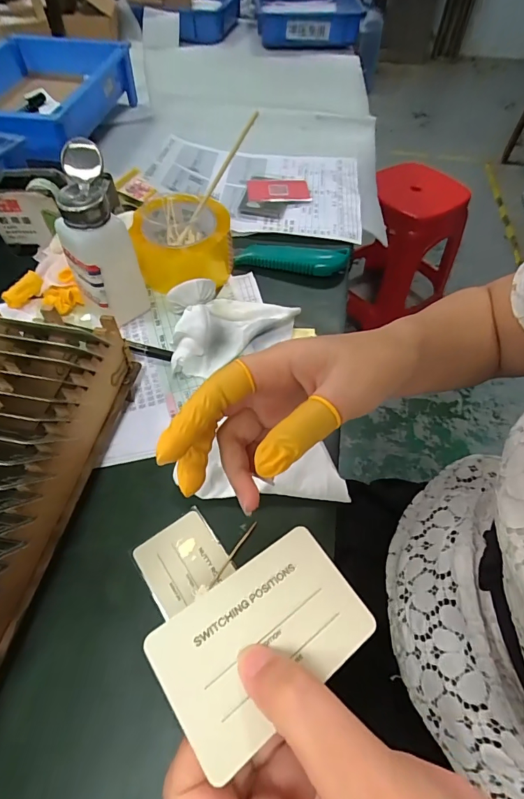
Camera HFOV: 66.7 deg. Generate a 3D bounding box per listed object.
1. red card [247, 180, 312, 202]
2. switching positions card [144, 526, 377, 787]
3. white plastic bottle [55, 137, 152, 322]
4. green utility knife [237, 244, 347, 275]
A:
[{"bbox_3d":[0.023,-0.287,0.548,0.086,0.007,0.056,-4,58,-4],"label":"red card"},{"bbox_3d":[0.002,0.096,0.165,0.084,0.004,0.054,-26,62,-28],"label":"switching positions card"},{"bbox_3d":[-0.149,-0.140,0.367,0.059,0.154,0.053,-22,59,-16],"label":"white plastic bottle"},{"bbox_3d":[0.034,-0.167,0.473,0.129,0.020,0.037,11,55,5],"label":"green utility knife"}]

